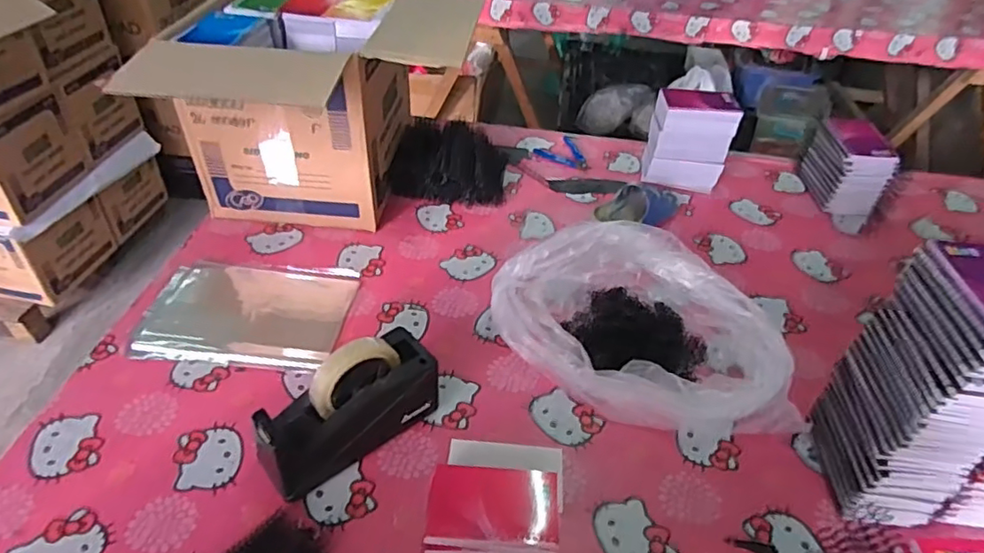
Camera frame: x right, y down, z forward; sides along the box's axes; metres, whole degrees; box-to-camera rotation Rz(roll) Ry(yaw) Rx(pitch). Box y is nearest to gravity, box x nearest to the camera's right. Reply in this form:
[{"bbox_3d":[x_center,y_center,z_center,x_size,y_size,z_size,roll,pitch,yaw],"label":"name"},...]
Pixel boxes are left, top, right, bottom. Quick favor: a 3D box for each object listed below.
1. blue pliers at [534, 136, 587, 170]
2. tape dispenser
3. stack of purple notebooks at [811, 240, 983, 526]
[{"bbox_3d":[0.148,-0.242,1.214,0.089,0.010,0.112,-18,45,-24],"label":"blue pliers"},{"bbox_3d":[-0.157,0.145,0.673,0.203,0.123,0.067,-27,49,-31],"label":"tape dispenser"},{"bbox_3d":[0.450,0.123,0.626,0.098,0.294,0.133,5,41,2],"label":"stack of purple notebooks"}]

